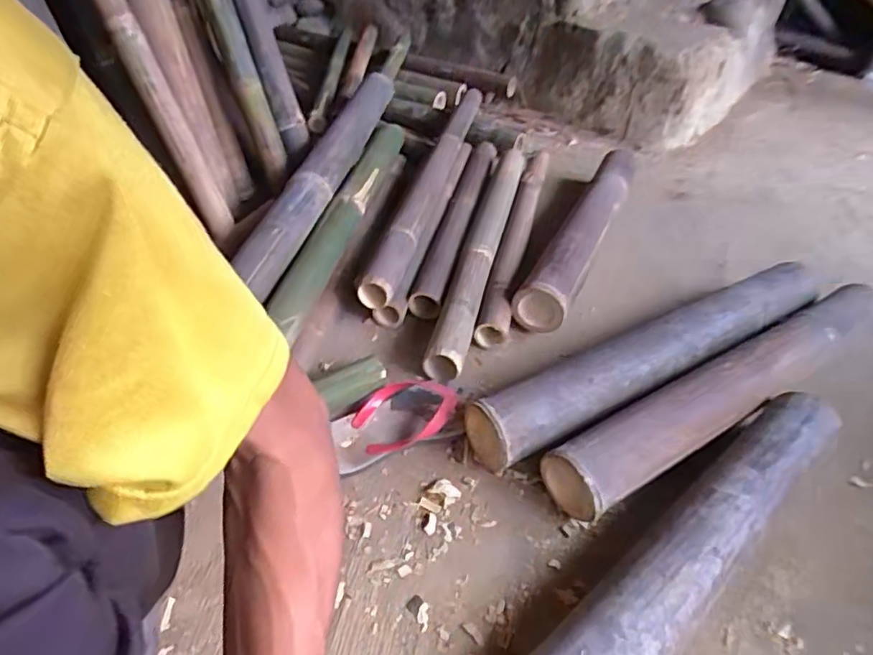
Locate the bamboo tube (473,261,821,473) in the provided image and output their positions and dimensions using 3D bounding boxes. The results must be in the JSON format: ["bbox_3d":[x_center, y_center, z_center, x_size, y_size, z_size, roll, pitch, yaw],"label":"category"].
[{"bbox_3d":[0.303,0.040,0.782,0.591,0.087,0.081,-22,44,-22],"label":"bamboo tube"}]

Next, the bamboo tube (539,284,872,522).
[{"bbox_3d":[0.376,0.080,0.735,0.566,0.085,0.089,-21,44,-25],"label":"bamboo tube"}]

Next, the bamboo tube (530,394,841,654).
[{"bbox_3d":[0.256,0.218,0.574,0.470,0.080,0.079,-29,48,-32],"label":"bamboo tube"}]

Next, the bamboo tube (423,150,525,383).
[{"bbox_3d":[0.080,-0.135,1.001,0.060,0.050,0.604,8,41,11],"label":"bamboo tube"}]

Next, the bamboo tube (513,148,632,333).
[{"bbox_3d":[0.277,-0.173,1.035,0.086,0.097,0.545,20,43,21],"label":"bamboo tube"}]

